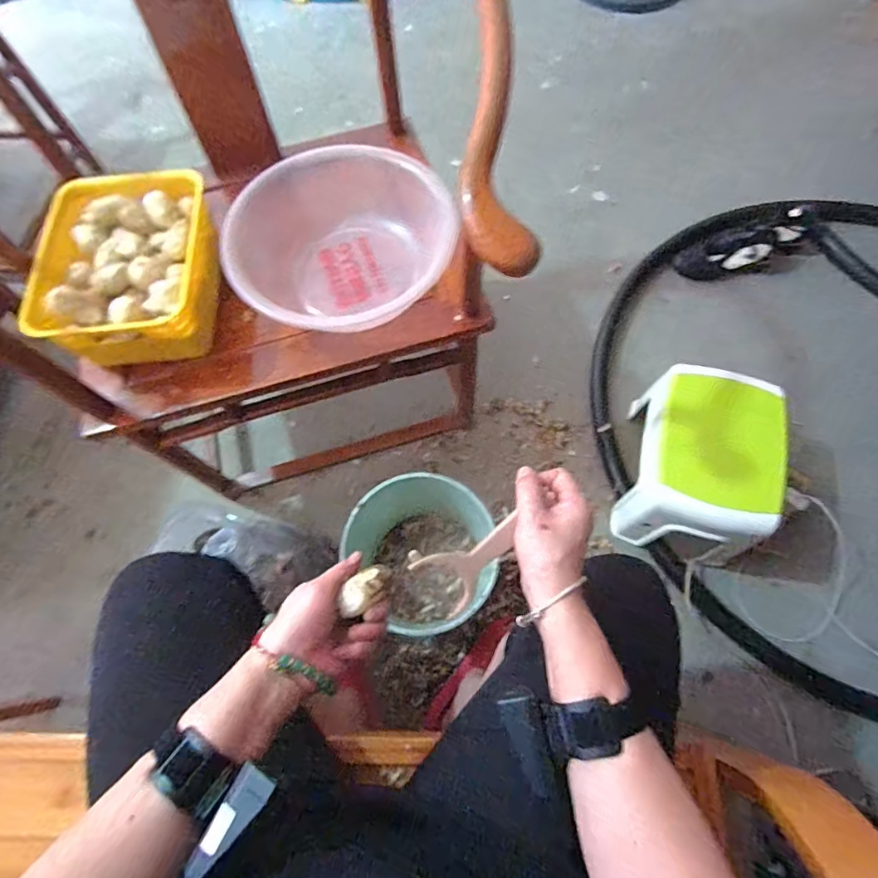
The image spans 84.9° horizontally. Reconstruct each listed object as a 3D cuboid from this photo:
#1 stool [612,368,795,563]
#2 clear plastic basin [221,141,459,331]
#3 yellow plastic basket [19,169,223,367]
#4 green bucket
[{"bbox_3d":[0.469,0.044,0.880,0.203,0.205,0.293,15,68,7],"label":"stool"},{"bbox_3d":[-0.143,-0.283,0.683,0.277,0.117,0.296,0,67,1],"label":"clear plastic basin"},{"bbox_3d":[-0.402,-0.218,0.651,0.197,0.125,0.248,-2,67,0],"label":"yellow plastic basket"},{"bbox_3d":[-0.028,0.186,0.810,0.209,0.232,0.214,0,67,1],"label":"green bucket"}]

